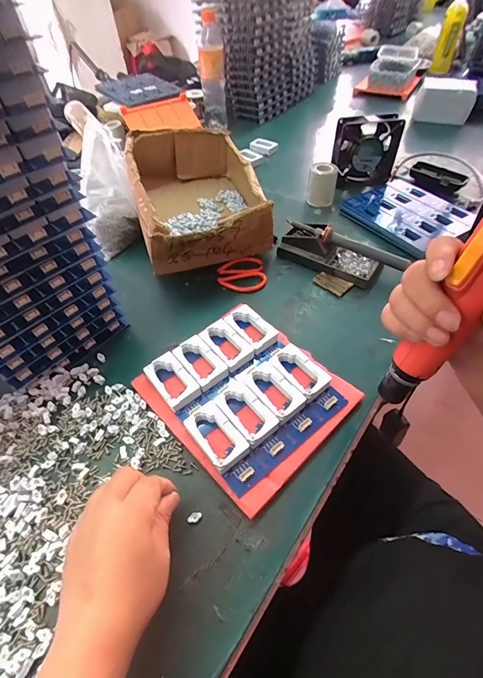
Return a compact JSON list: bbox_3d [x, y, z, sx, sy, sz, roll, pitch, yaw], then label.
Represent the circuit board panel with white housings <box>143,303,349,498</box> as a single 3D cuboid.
[{"bbox_3d":[0.002,0.054,0.404,0.162,0.029,0.185,-33,57,-23],"label":"circuit board panel with white housings"}]

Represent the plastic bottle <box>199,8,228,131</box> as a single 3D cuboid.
[{"bbox_3d":[-0.075,-0.680,0.885,0.066,0.227,0.066,-10,51,-6],"label":"plastic bottle"}]

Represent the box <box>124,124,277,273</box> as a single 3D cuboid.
[{"bbox_3d":[-0.073,-0.240,0.583,0.203,0.112,0.273,-16,53,-11],"label":"box"}]

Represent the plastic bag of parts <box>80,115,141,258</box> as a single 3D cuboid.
[{"bbox_3d":[-0.239,-0.263,0.590,0.091,0.158,0.162,-22,55,-15],"label":"plastic bag of parts"}]

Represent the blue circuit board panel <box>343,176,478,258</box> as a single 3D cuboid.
[{"bbox_3d":[0.300,-0.228,0.619,0.160,0.028,0.189,-31,56,-21],"label":"blue circuit board panel"}]

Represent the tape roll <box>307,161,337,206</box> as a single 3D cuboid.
[{"bbox_3d":[0.153,-0.296,0.651,0.043,0.065,0.043,-1,50,1],"label":"tape roll"}]

